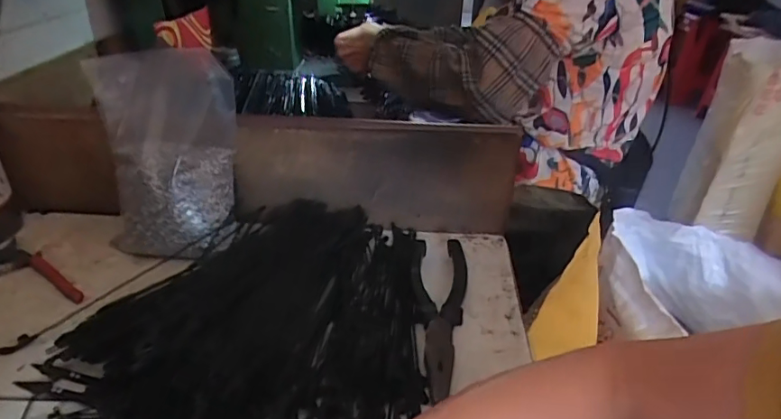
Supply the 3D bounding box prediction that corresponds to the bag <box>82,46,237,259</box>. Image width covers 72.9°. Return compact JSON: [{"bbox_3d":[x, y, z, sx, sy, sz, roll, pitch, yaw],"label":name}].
[{"bbox_3d":[-0.212,-0.053,0.521,0.124,0.175,0.121,-12,33,-19],"label":"bag"}]

